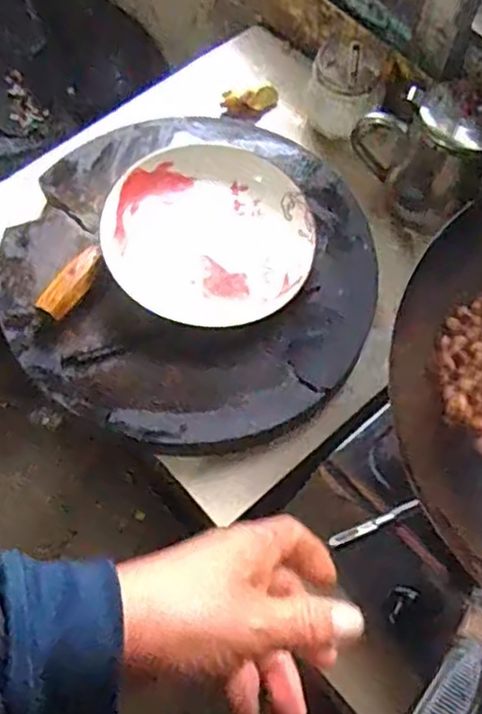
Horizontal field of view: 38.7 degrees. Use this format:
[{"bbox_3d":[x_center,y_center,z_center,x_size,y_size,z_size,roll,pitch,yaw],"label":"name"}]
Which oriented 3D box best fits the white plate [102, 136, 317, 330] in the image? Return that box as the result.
[{"bbox_3d":[-0.027,-0.119,0.654,0.189,0.028,0.192,1,67,-1],"label":"white plate"}]

